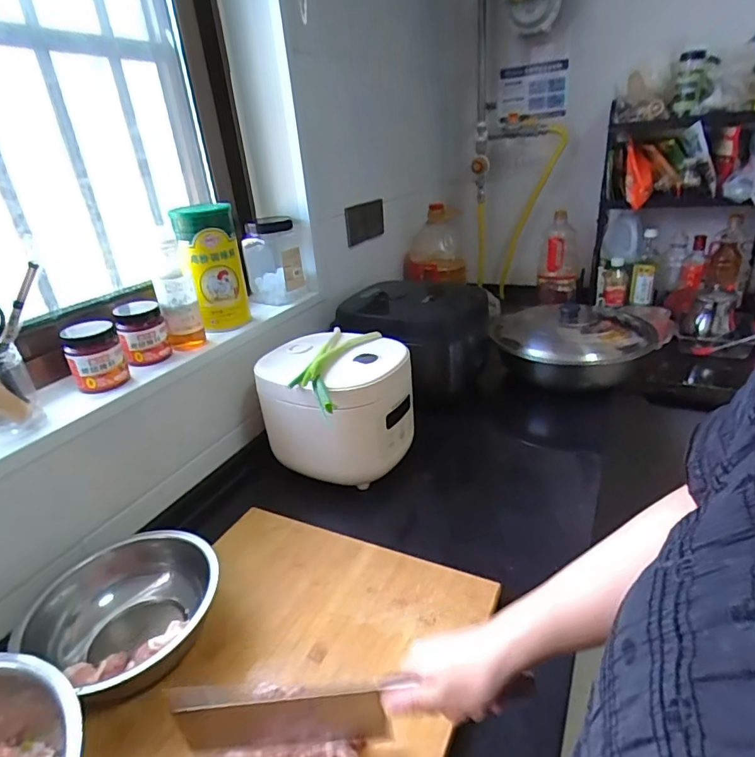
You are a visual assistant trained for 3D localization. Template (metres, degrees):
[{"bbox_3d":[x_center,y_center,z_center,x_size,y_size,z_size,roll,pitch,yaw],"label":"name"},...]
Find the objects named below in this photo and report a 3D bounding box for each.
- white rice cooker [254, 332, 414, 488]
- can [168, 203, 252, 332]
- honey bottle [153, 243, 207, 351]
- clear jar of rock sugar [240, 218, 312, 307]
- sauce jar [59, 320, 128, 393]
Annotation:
[{"bbox_3d":[-0.069,0.045,0.818,0.234,0.179,0.221,-4,25,2],"label":"white rice cooker"},{"bbox_3d":[-0.280,-0.186,0.832,0.096,0.196,0.095,-13,26,-17],"label":"can"},{"bbox_3d":[-0.319,-0.125,0.782,0.059,0.163,0.066,-15,27,-20],"label":"honey bottle"},{"bbox_3d":[-0.196,-0.234,0.992,0.088,0.164,0.108,15,32,37],"label":"clear jar of rock sugar"},{"bbox_3d":[-0.390,-0.031,0.675,0.068,0.083,0.058,-17,27,-23],"label":"sauce jar"}]

